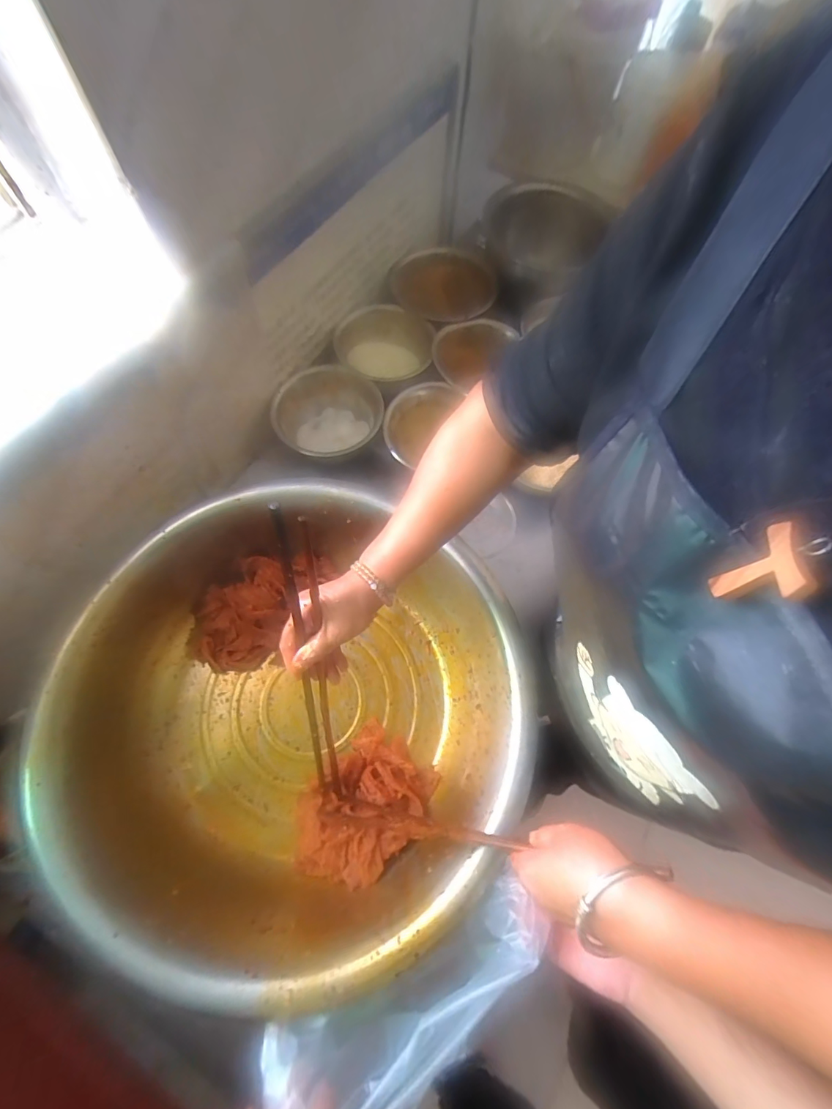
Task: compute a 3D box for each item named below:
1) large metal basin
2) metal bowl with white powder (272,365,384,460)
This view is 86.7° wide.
[{"bbox_3d":[-0.139,0.194,0.564,0.509,0.175,0.502,1,68,-2],"label":"large metal basin"},{"bbox_3d":[-0.147,-0.233,0.769,0.173,0.072,0.168,1,68,-2],"label":"metal bowl with white powder"}]

